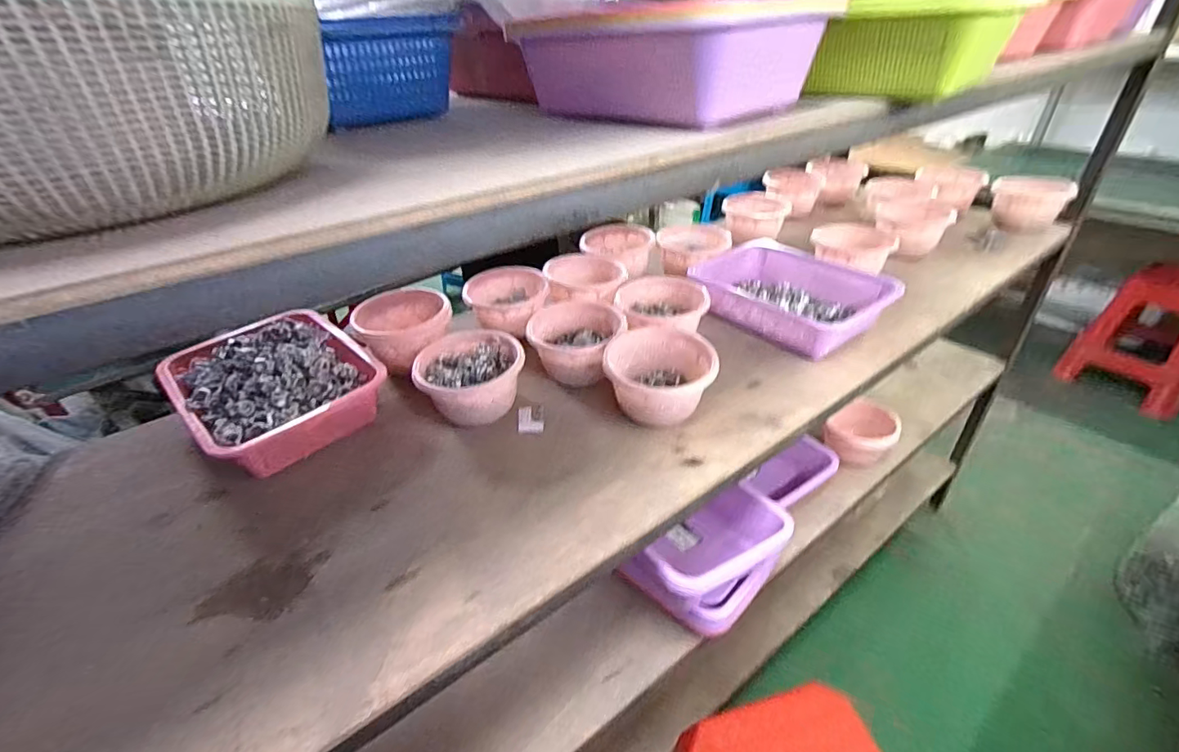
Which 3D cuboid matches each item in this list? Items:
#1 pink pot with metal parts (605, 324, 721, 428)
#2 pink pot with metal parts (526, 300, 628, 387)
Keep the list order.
[{"bbox_3d":[0.094,-0.001,0.693,0.140,0.093,0.149,-6,35,-2],"label":"pink pot with metal parts"},{"bbox_3d":[-0.016,-0.045,0.767,0.140,0.090,0.142,-3,35,2],"label":"pink pot with metal parts"}]

